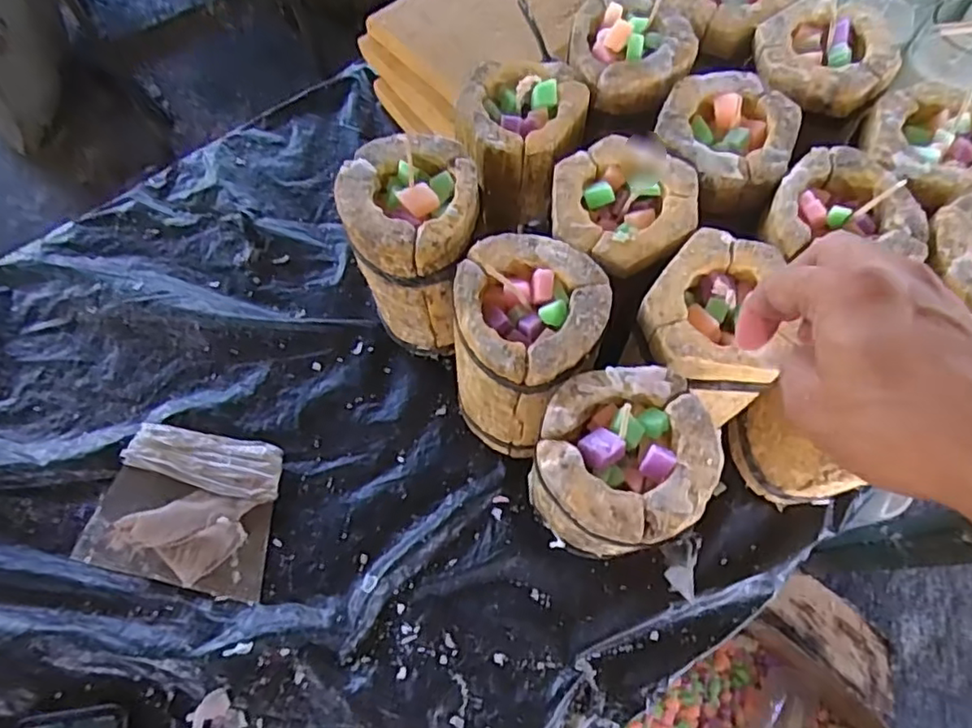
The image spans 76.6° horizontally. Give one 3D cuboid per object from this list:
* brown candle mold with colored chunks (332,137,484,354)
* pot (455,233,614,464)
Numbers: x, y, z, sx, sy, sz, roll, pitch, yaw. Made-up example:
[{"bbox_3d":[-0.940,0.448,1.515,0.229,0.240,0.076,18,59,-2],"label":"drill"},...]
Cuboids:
[{"bbox_3d":[-0.048,-0.069,0.451,0.096,0.158,0.109,10,67,4],"label":"brown candle mold with colored chunks"},{"bbox_3d":[0.023,0.000,0.422,0.087,0.163,0.093,0,68,1],"label":"pot"}]

